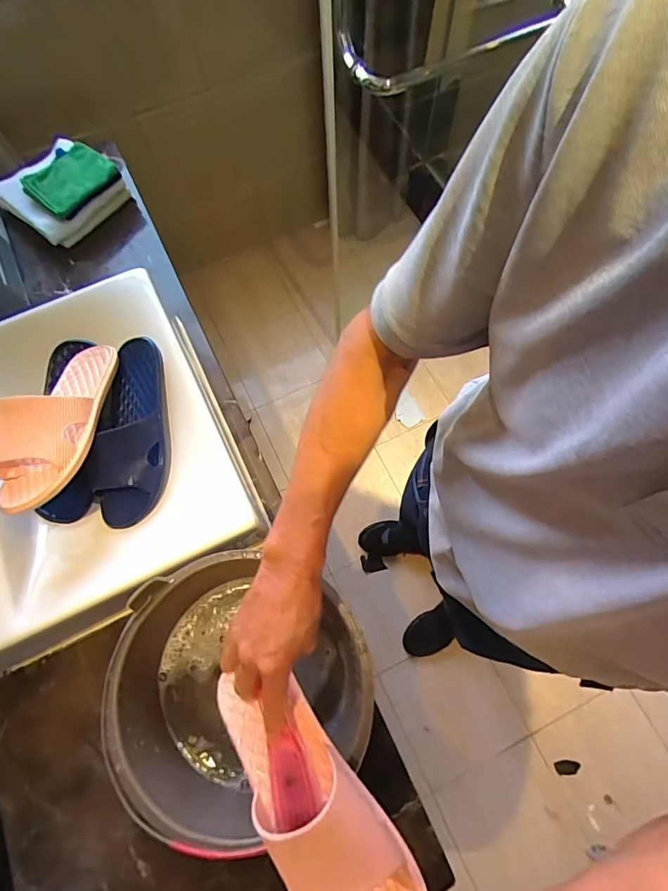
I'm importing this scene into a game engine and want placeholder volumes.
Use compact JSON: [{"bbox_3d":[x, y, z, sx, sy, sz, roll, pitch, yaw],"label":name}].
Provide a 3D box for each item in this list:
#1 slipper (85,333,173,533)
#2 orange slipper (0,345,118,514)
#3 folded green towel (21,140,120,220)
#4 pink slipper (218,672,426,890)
[{"bbox_3d":[-0.276,-0.023,0.613,0.100,0.072,0.256,2,71,2],"label":"slipper"},{"bbox_3d":[-0.347,-0.047,0.551,0.096,0.073,0.246,6,58,3],"label":"orange slipper"},{"bbox_3d":[-0.446,-0.457,0.751,0.148,0.048,0.087,-37,74,-11],"label":"folded green towel"},{"bbox_3d":[-0.032,0.324,0.424,0.242,0.059,0.109,34,74,33],"label":"pink slipper"}]

